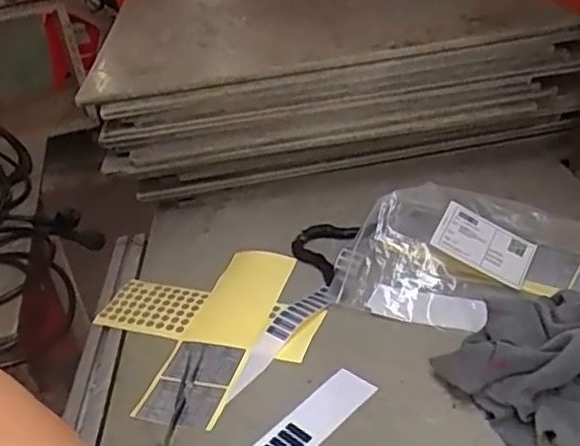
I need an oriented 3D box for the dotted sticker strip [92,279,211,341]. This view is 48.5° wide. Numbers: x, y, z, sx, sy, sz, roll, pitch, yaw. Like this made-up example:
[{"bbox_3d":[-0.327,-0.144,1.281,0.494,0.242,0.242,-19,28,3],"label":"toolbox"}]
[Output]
[{"bbox_3d":[-0.162,0.099,0.748,0.119,0.011,0.075,7,32,22],"label":"dotted sticker strip"}]

